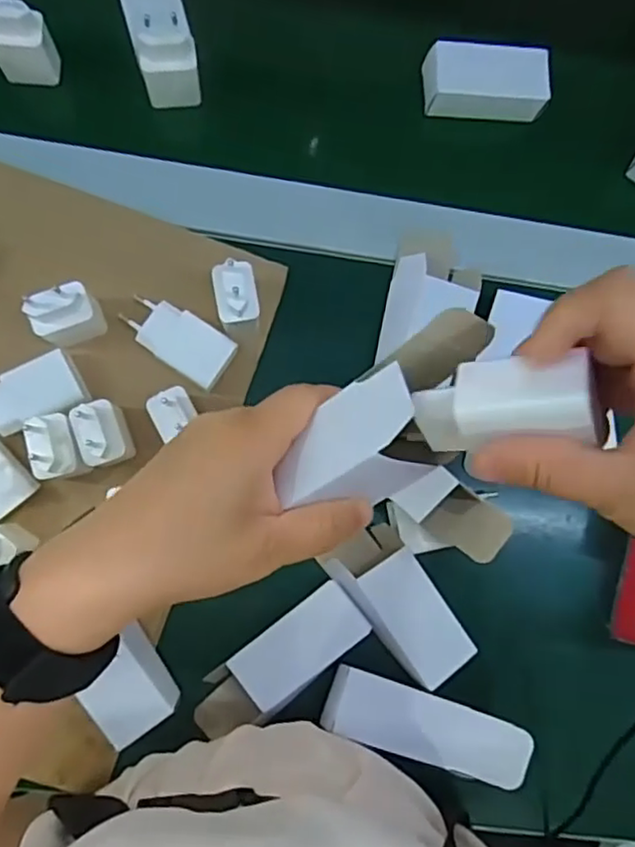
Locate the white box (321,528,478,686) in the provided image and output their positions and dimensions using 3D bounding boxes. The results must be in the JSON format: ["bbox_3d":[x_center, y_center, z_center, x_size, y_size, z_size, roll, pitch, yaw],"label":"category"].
[{"bbox_3d":[0.059,0.127,0.443,0.052,0.027,0.109,-37,89,-8],"label":"white box"}]

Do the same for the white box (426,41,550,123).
[{"bbox_3d":[0.133,-0.269,0.499,0.094,0.030,0.045,3,84,-6],"label":"white box"}]

